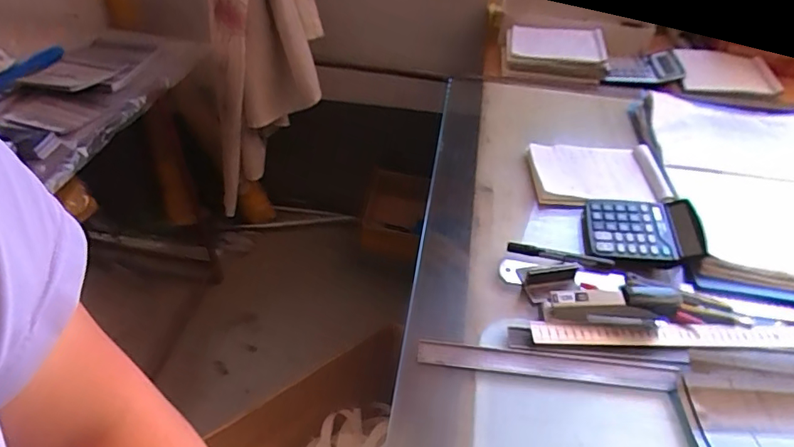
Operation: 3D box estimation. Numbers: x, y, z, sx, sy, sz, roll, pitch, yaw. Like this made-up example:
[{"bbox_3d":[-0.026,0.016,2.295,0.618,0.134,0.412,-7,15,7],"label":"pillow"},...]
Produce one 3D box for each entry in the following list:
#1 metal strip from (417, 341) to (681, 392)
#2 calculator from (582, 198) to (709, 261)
[{"bbox_3d":[0.170,0.162,0.564,0.290,0.006,0.028,7,53,1],"label":"metal strip"},{"bbox_3d":[0.369,0.006,0.740,0.162,0.033,0.128,9,43,2],"label":"calculator"}]

